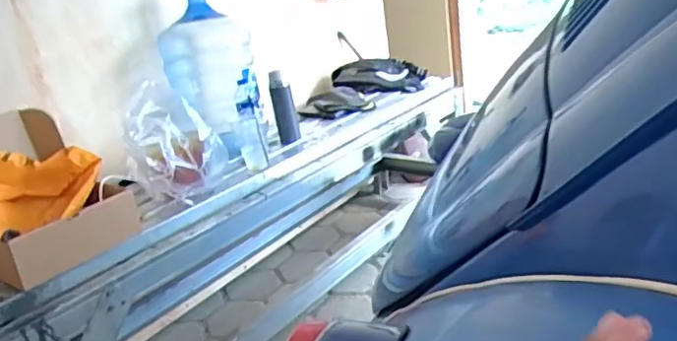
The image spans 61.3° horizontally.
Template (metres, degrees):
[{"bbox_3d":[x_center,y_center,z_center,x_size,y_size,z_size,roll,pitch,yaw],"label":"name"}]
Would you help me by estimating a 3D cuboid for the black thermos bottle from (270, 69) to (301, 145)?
[{"bbox_3d":[-0.154,-0.181,1.634,0.065,0.205,0.065,-9,21,-4],"label":"black thermos bottle"}]

